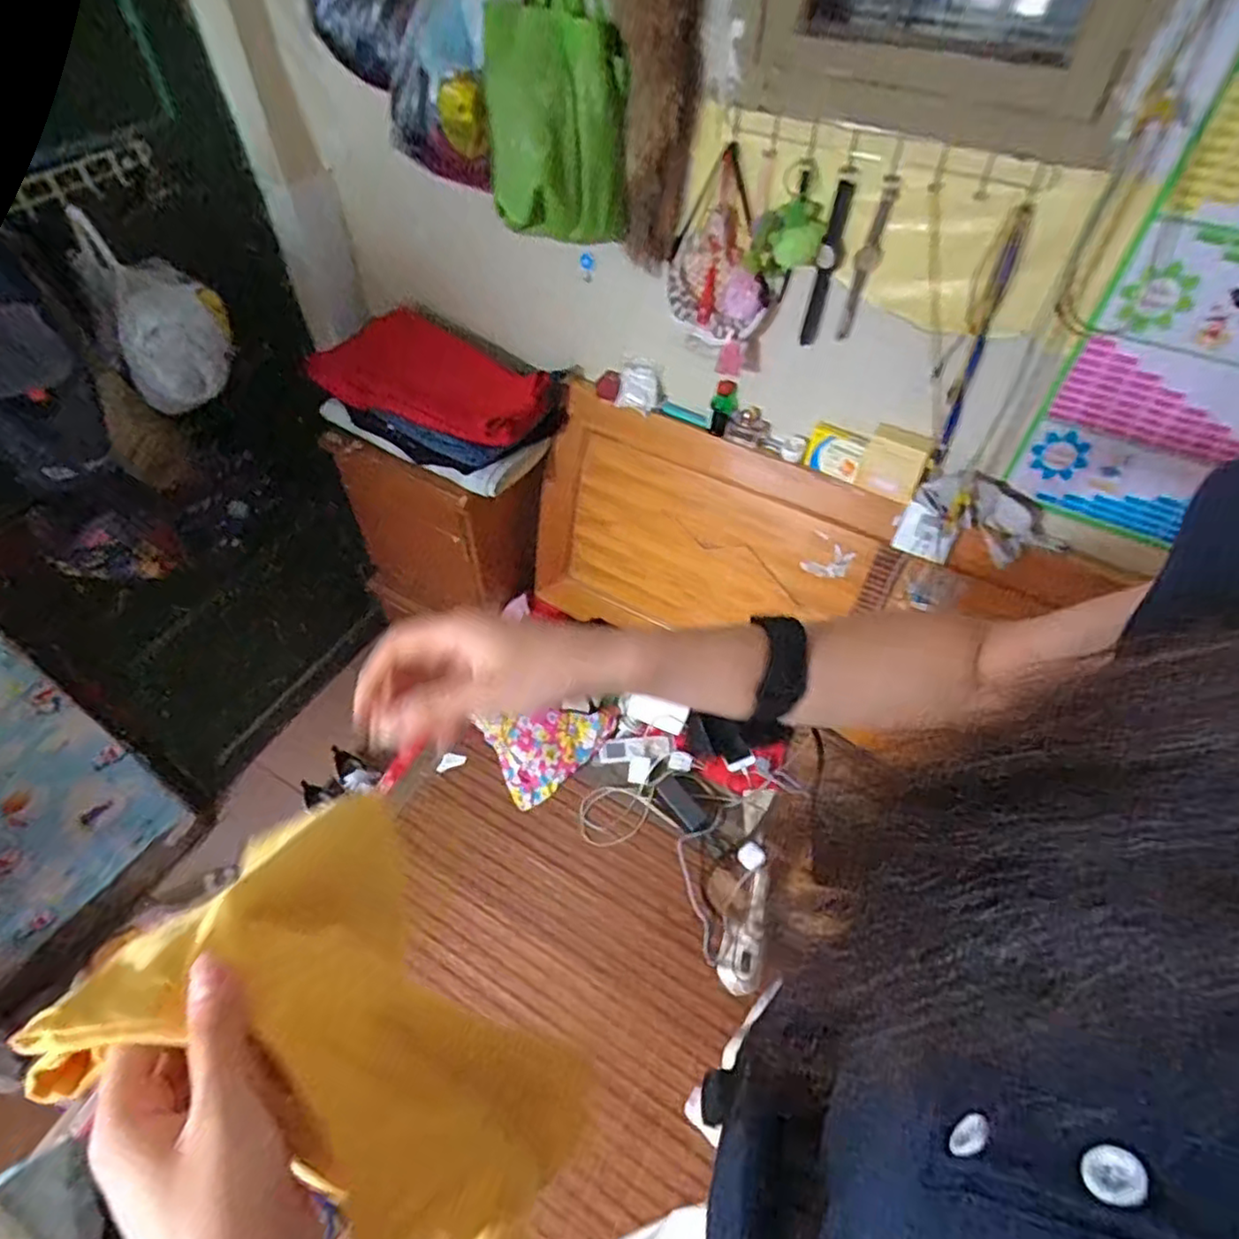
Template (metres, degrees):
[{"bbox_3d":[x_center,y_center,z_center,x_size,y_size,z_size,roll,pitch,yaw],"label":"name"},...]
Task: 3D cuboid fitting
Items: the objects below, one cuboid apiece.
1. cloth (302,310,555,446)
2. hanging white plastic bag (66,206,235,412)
[{"bbox_3d":[-0.378,-0.501,1.369,0.463,0.129,0.218,16,52,13],"label":"cloth"},{"bbox_3d":[-0.787,-0.528,1.180,0.180,0.250,0.205,-23,54,-18],"label":"hanging white plastic bag"}]

